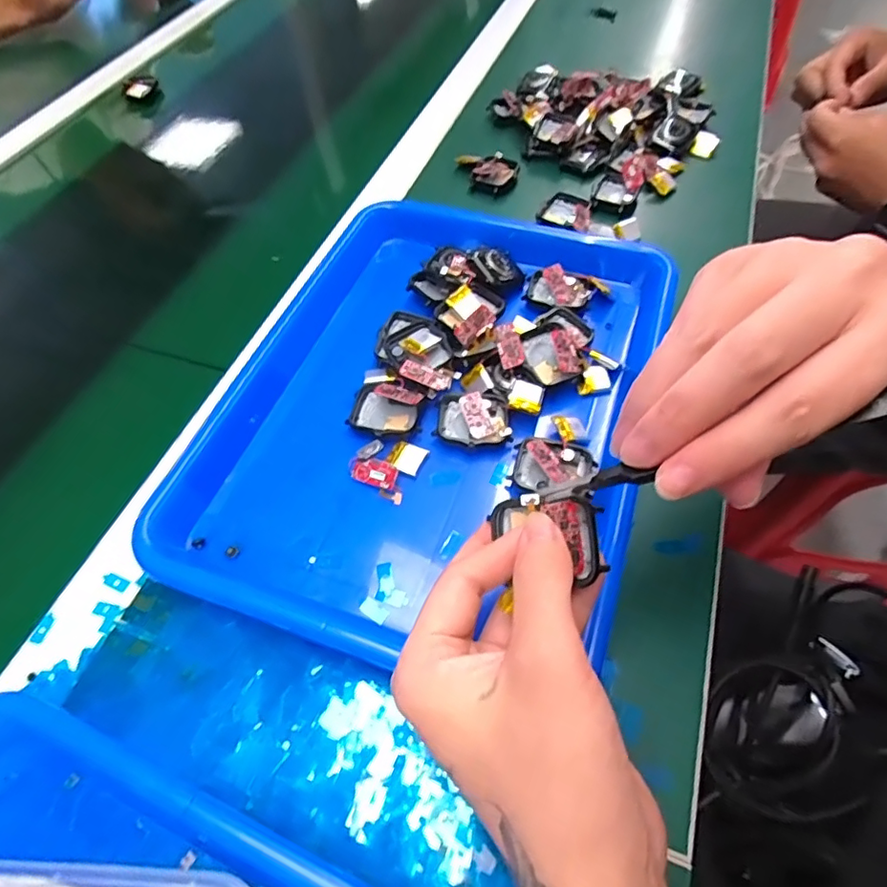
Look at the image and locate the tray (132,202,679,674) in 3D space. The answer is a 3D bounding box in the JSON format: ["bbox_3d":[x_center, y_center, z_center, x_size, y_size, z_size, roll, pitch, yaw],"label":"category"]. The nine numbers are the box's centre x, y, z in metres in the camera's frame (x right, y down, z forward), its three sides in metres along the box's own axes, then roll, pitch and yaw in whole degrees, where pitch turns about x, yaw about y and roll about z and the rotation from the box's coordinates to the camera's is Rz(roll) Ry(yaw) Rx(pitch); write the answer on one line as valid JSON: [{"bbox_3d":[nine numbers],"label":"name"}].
[{"bbox_3d":[-0.008,-0.033,0.353,0.254,0.033,0.326,16,59,10],"label":"tray"}]

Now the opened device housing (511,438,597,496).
[{"bbox_3d":[0.065,0.014,0.321,0.044,0.014,0.034,17,59,14],"label":"opened device housing"}]

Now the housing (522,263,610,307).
[{"bbox_3d":[0.090,-0.114,0.402,0.056,0.013,0.030,17,59,13],"label":"housing"}]

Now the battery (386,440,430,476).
[{"bbox_3d":[-0.022,0.008,0.331,0.020,0.004,0.019,24,61,17],"label":"battery"}]

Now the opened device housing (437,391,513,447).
[{"bbox_3d":[0.018,-0.016,0.339,0.042,0.010,0.035,0,57,3],"label":"opened device housing"}]

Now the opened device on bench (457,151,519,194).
[{"bbox_3d":[0.040,-0.256,0.516,0.059,0.018,0.045,31,63,21],"label":"opened device on bench"}]

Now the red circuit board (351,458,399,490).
[{"bbox_3d":[-0.041,0.017,0.322,0.029,0.005,0.015,15,86,26],"label":"red circuit board"}]

